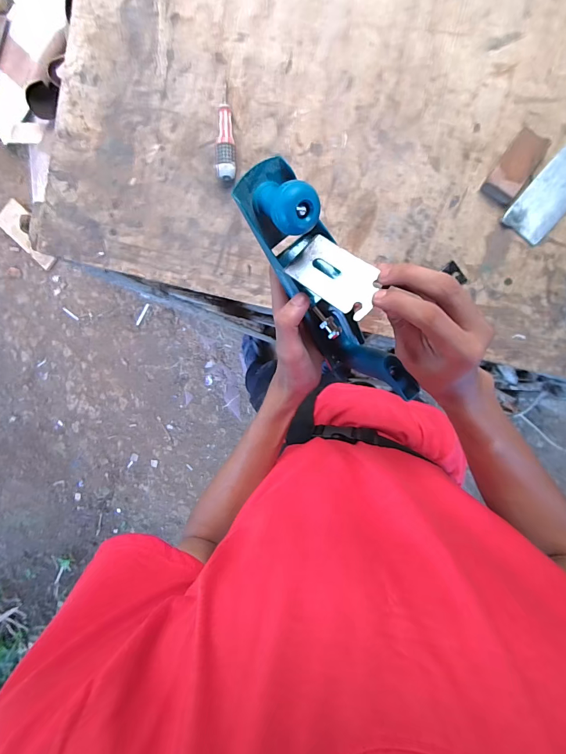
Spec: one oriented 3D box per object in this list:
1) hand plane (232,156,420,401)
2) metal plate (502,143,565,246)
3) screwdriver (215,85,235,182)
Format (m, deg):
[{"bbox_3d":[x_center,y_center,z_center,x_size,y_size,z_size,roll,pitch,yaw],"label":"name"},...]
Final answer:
[{"bbox_3d":[0.041,-0.074,0.310,0.062,0.096,0.216,-32,121,8],"label":"hand plane"},{"bbox_3d":[0.429,-0.298,0.550,0.070,0.006,0.181,39,98,1],"label":"metal plate"},{"bbox_3d":[-0.093,-0.393,0.571,0.033,0.028,0.147,0,95,6],"label":"screwdriver"}]

